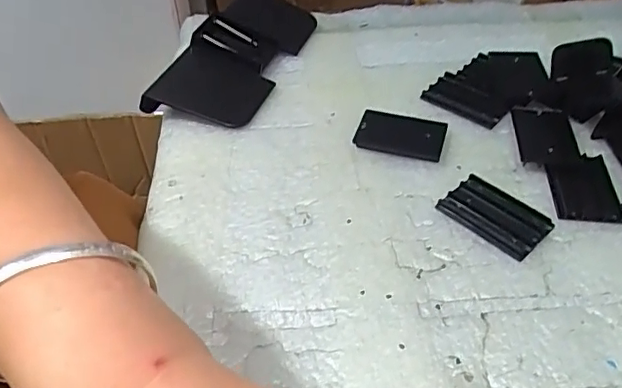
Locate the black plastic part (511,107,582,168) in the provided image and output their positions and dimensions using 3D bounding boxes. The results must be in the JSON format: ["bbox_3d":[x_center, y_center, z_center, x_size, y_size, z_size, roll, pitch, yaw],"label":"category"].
[{"bbox_3d":[0.149,-0.037,0.359,0.034,0.005,0.053,4,46,5],"label":"black plastic part"}]

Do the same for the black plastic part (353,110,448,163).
[{"bbox_3d":[0.058,-0.038,0.363,0.054,0.006,0.035,9,47,10],"label":"black plastic part"}]

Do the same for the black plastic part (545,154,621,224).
[{"bbox_3d":[0.158,-0.004,0.329,0.035,0.004,0.052,3,46,4],"label":"black plastic part"}]

